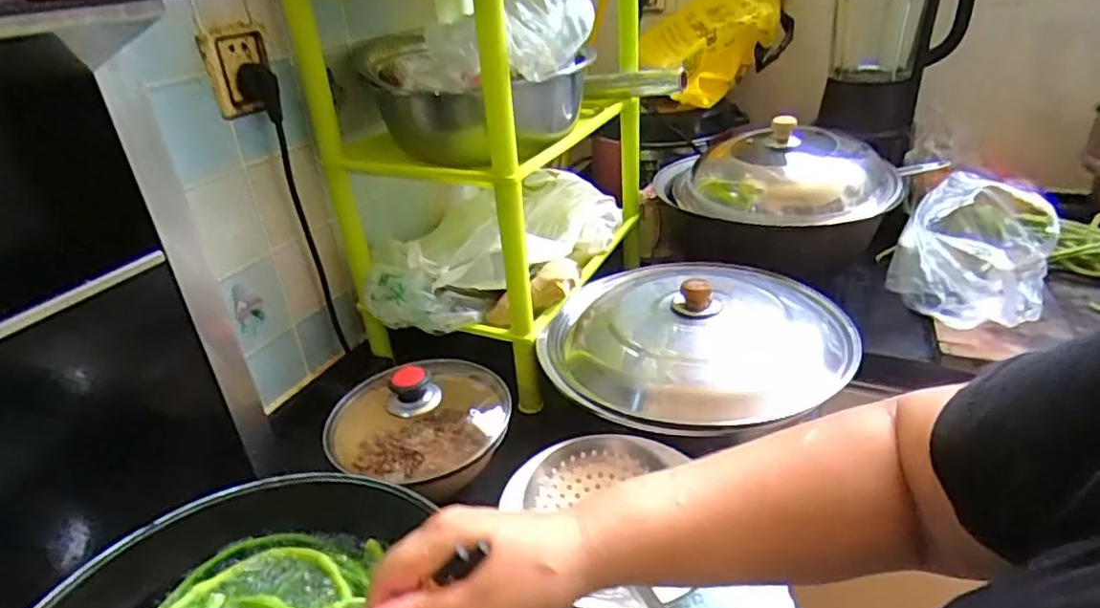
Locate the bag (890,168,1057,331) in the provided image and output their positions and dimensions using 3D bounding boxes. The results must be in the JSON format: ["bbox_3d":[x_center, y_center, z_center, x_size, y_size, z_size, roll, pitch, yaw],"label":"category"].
[{"bbox_3d":[0.599,-0.092,0.889,0.168,0.132,0.283,17,36,33],"label":"bag"}]

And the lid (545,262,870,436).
[{"bbox_3d":[0.163,0.024,0.719,0.316,0.058,0.325,-3,30,2],"label":"lid"}]

